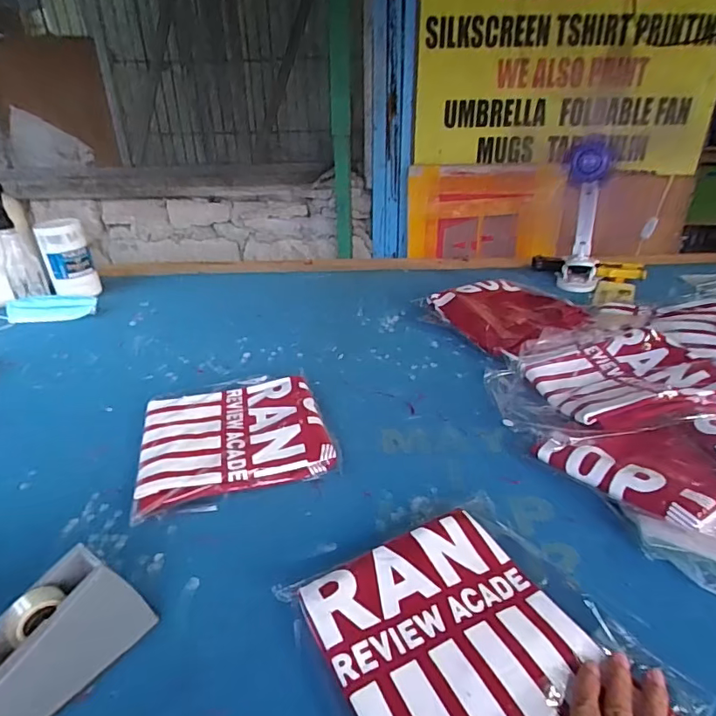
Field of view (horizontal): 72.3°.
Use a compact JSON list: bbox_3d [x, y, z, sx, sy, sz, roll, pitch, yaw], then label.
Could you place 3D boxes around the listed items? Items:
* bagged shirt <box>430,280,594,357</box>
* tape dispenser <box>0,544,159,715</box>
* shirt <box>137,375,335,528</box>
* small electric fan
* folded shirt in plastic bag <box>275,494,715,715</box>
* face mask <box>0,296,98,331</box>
[{"bbox_3d":[0.282,-0.084,0.929,0.206,0.054,0.244,-16,31,-22],"label":"bagged shirt"},{"bbox_3d":[-0.240,0.220,0.377,0.053,0.091,0.138,18,35,34],"label":"tape dispenser"},{"bbox_3d":[-0.165,0.101,0.655,0.234,0.031,0.217,-11,30,-15],"label":"shirt"},{"bbox_3d":[0.506,-0.315,1.087,0.094,0.298,0.132,14,33,27],"label":"small electric fan"},{"bbox_3d":[0.093,0.234,0.403,0.244,0.029,0.255,-18,32,-25],"label":"folded shirt in plastic bag"},{"bbox_3d":[-0.672,-0.104,1.047,0.204,0.034,0.087,-9,29,-12],"label":"face mask"}]

